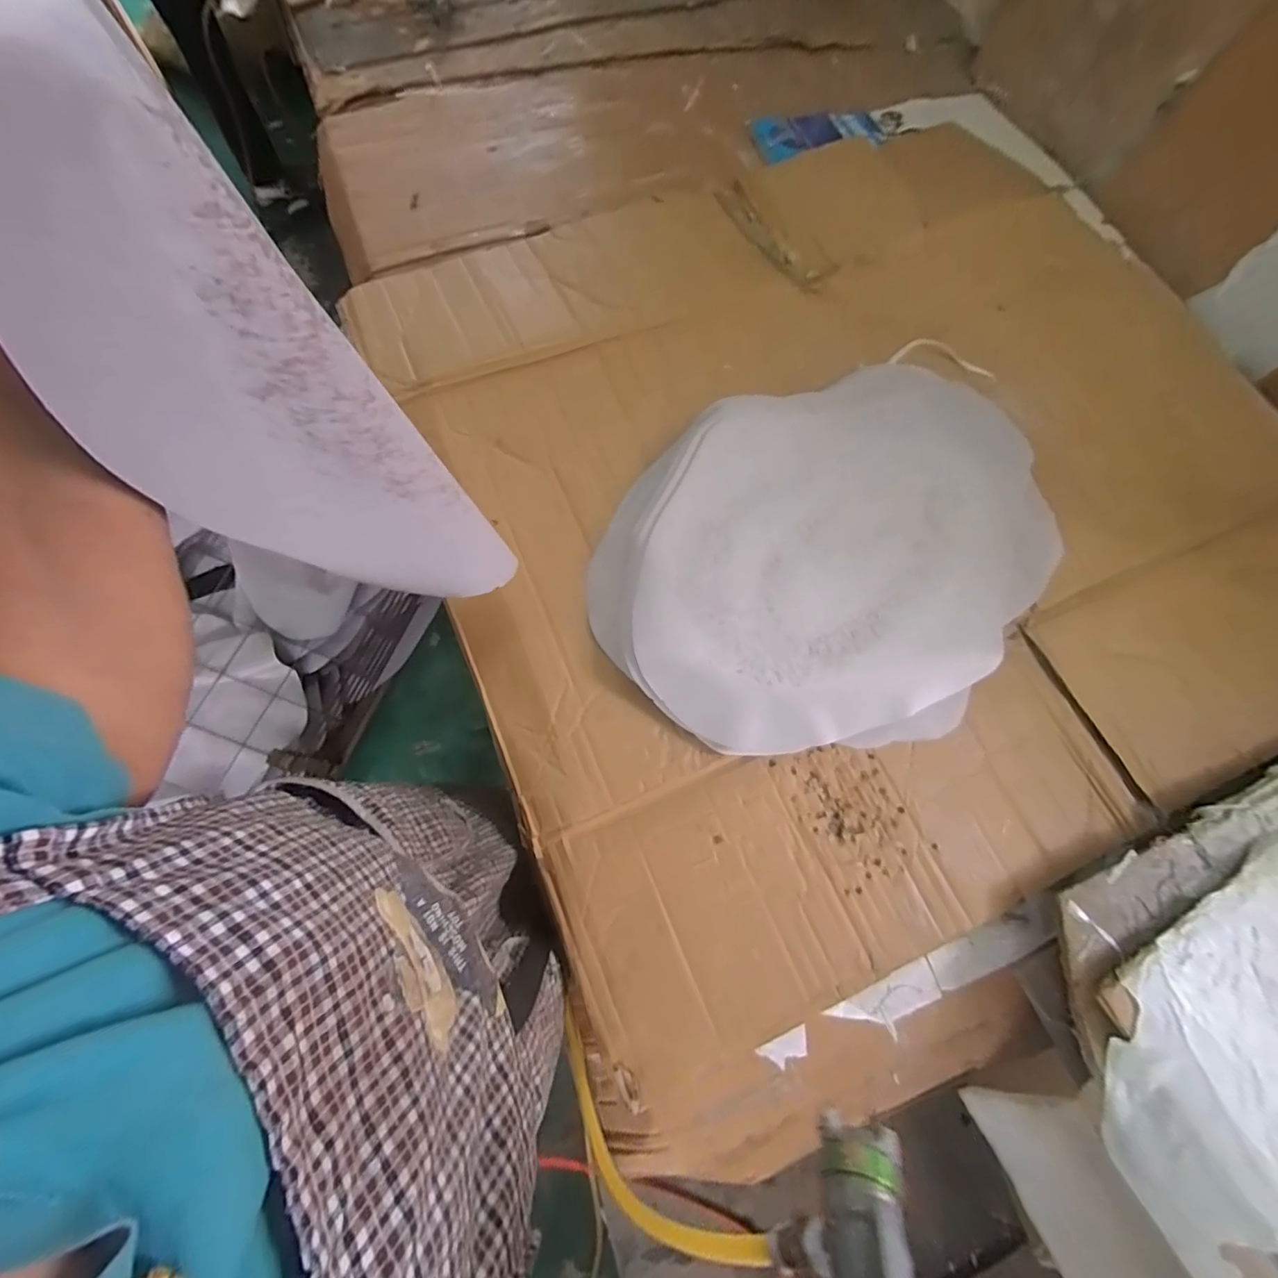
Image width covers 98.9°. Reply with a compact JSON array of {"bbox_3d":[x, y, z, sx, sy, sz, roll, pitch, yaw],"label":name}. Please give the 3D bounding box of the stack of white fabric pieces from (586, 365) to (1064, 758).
[{"bbox_3d":[0.218,-0.116,0.625,0.438,0.051,0.550,37,73,8],"label":"stack of white fabric pieces"}]

